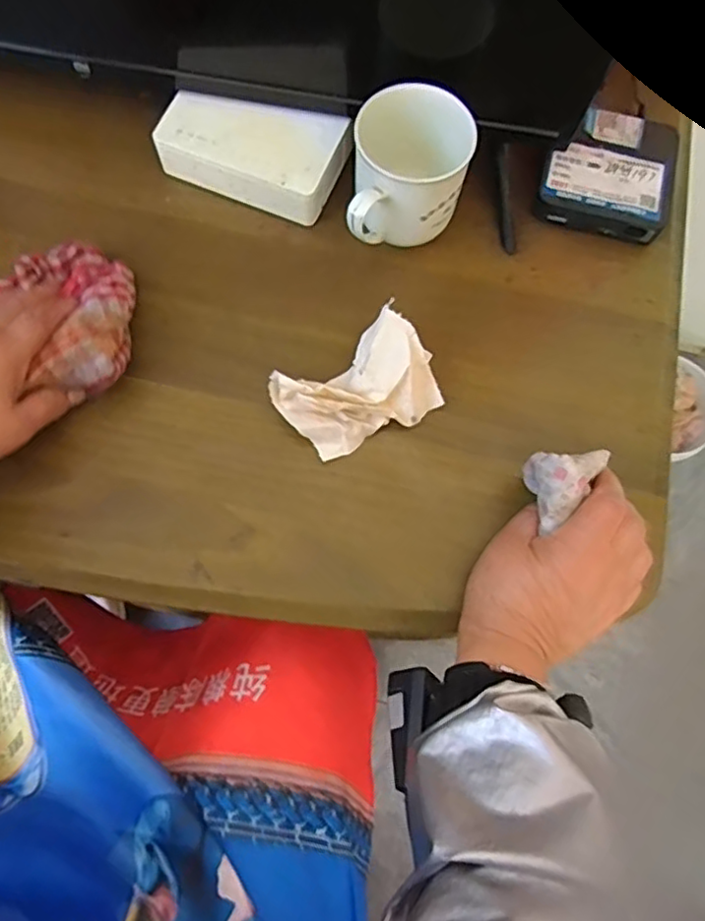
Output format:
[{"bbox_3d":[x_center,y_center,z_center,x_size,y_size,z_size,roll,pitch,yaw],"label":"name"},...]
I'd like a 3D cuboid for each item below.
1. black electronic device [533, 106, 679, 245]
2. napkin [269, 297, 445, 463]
[{"bbox_3d":[0.202,-0.227,0.495,0.097,0.029,0.108,19,74,4],"label":"black electronic device"},{"bbox_3d":[0.004,-0.047,0.428,0.105,0.040,0.072,-34,78,-11],"label":"napkin"}]

